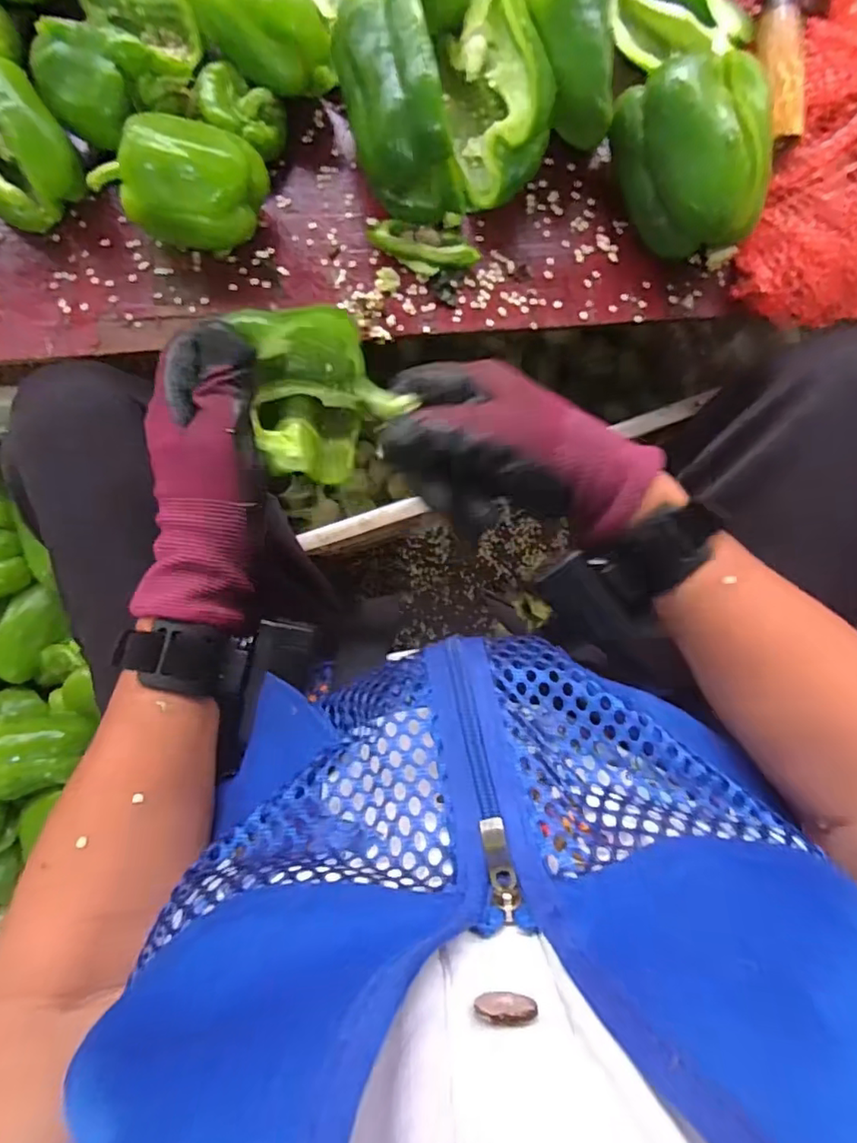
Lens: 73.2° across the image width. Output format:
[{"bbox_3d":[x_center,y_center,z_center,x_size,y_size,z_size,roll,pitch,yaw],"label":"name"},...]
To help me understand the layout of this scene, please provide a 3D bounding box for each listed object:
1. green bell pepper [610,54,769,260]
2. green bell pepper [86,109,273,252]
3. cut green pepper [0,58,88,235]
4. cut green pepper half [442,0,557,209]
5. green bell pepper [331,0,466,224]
[{"bbox_3d":[0.180,-0.275,0.391,0.084,0.079,0.108,-20,91,-1],"label":"green bell pepper"},{"bbox_3d":[-0.164,-0.257,0.393,0.107,0.072,0.061,-5,90,-1],"label":"green bell pepper"},{"bbox_3d":[-0.281,-0.282,0.390,0.074,0.064,0.078,-34,91,-1],"label":"cut green pepper"},{"bbox_3d":[0.047,-0.319,0.389,0.060,0.082,0.118,-16,91,-1],"label":"cut green pepper half"},{"bbox_3d":[-0.019,-0.302,0.384,0.065,0.088,0.117,-19,91,-1],"label":"green bell pepper"}]

